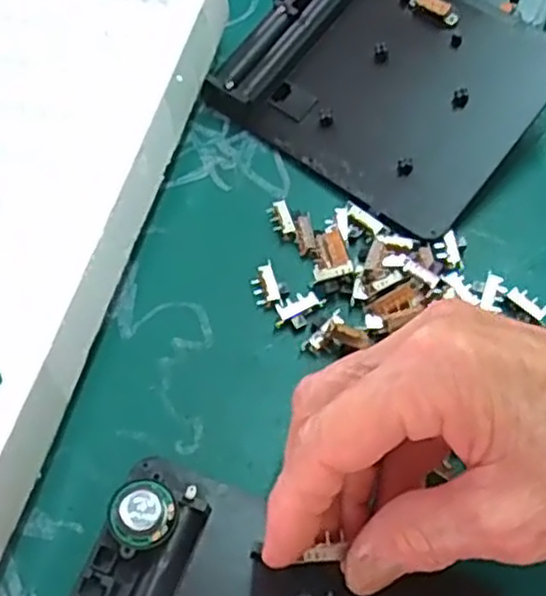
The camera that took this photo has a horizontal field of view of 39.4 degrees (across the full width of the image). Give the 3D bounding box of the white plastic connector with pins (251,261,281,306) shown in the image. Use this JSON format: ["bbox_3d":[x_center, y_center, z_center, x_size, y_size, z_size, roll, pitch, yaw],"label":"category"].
[{"bbox_3d":[-0.003,-0.007,0.305,0.010,0.006,0.018,-12,61,-7],"label":"white plastic connector with pins"}]

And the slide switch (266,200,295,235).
[{"bbox_3d":[0.003,-0.033,0.320,0.008,0.005,0.016,-14,61,-8],"label":"slide switch"}]

